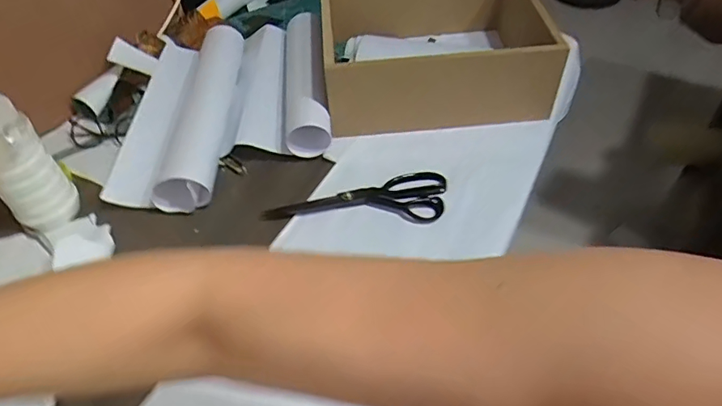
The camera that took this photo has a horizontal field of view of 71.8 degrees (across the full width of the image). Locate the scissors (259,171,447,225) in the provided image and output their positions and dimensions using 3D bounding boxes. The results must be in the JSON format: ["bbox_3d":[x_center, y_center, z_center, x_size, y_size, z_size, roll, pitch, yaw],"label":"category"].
[{"bbox_3d":[-0.006,-0.005,0.672,0.242,0.018,0.079,-1,46,1],"label":"scissors"}]

